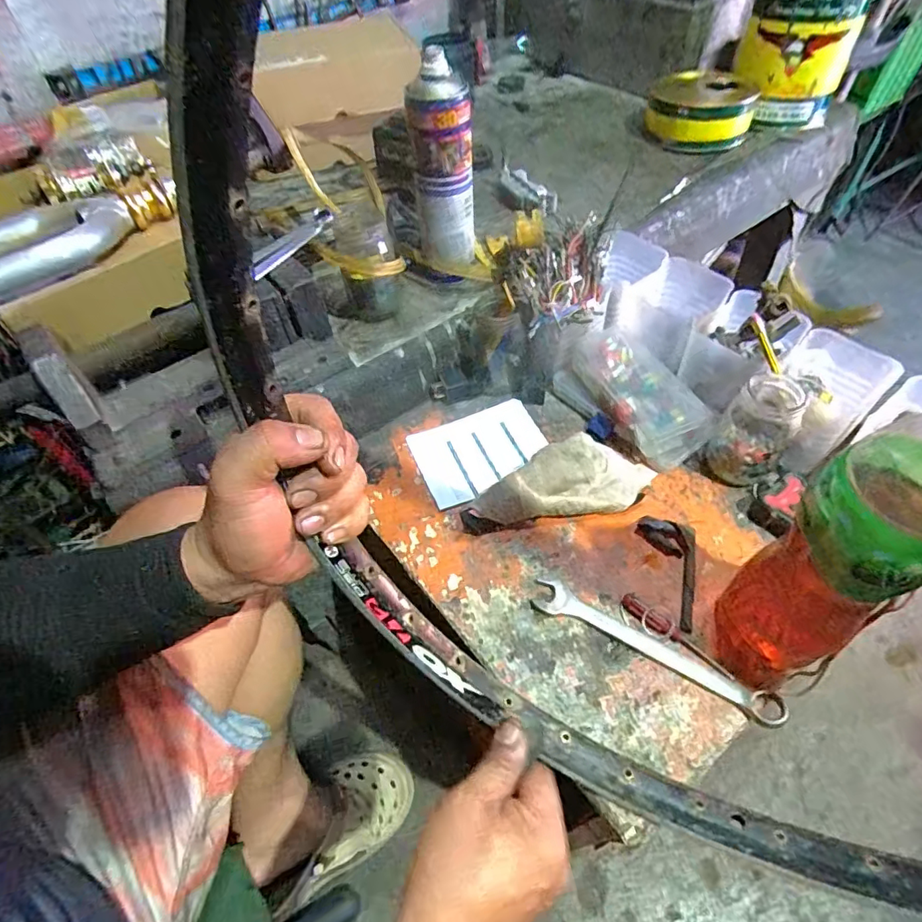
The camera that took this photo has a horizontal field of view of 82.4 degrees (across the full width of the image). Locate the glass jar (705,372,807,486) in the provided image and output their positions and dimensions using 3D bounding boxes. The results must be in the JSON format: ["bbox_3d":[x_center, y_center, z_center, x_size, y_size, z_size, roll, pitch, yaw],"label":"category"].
[{"bbox_3d":[0.282,-0.031,0.502,0.059,0.097,0.064,-2,53,2],"label":"glass jar"}]

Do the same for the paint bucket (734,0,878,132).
[{"bbox_3d":[0.523,-0.674,0.802,0.171,0.243,0.183,20,56,18],"label":"paint bucket"}]

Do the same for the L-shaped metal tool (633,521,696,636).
[{"bbox_3d":[0.198,0.095,0.469,0.047,0.012,0.105,-9,53,-3],"label":"L-shaped metal tool"}]

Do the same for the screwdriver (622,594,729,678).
[{"bbox_3d":[0.175,0.144,0.436,0.014,0.012,0.093,-39,60,-23],"label":"screwdriver"}]

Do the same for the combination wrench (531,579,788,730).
[{"bbox_3d":[0.153,0.153,0.431,0.202,0.010,0.030,26,58,21],"label":"combination wrench"}]

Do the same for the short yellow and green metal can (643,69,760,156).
[{"bbox_3d":[0.387,-0.569,0.865,0.162,0.074,0.159,12,55,12],"label":"short yellow and green metal can"}]

